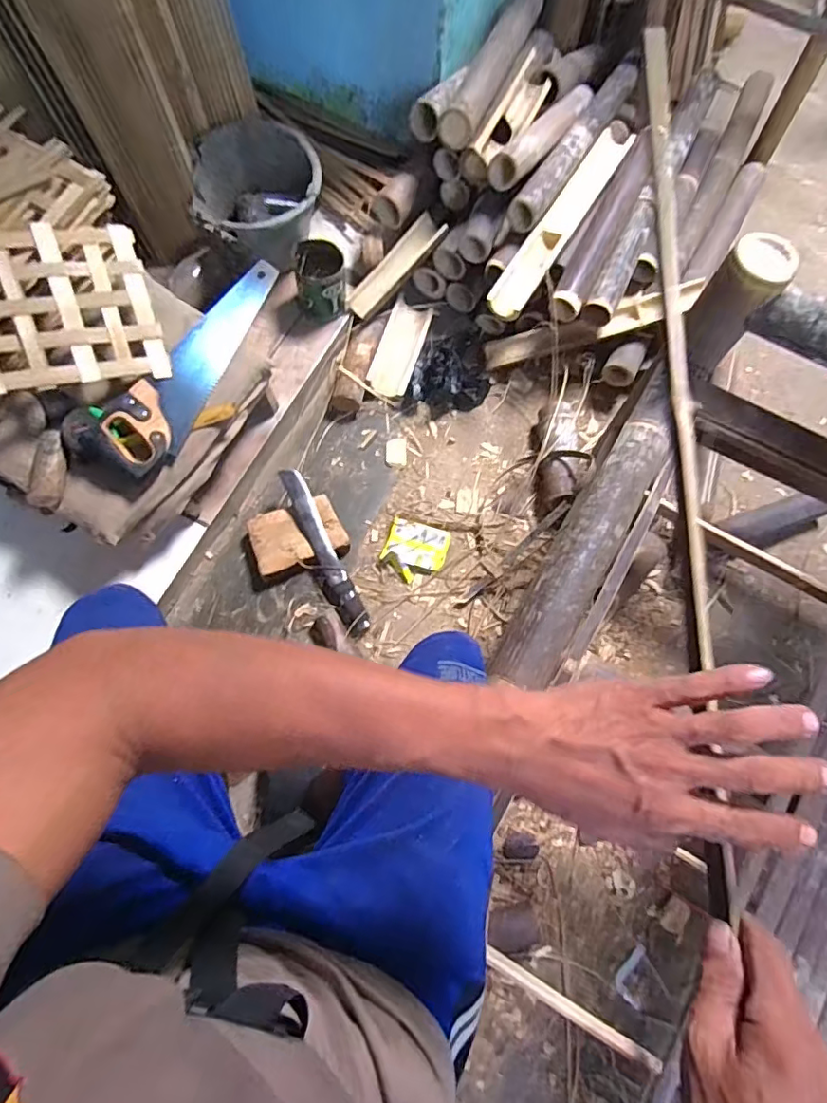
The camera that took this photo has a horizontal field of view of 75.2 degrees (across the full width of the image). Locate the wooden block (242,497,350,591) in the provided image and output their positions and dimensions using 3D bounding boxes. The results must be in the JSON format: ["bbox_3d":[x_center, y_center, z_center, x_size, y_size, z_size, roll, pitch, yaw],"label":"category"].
[{"bbox_3d":[-0.227,-0.025,1.004,0.192,0.051,0.119,-19,74,-7],"label":"wooden block"}]

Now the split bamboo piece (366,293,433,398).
[{"bbox_3d":[-0.027,-0.426,1.130,0.082,0.042,0.222,18,73,4],"label":"split bamboo piece"}]

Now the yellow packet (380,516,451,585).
[{"bbox_3d":[0.003,-0.001,1.026,0.115,0.032,0.113,19,73,5],"label":"yellow packet"}]

